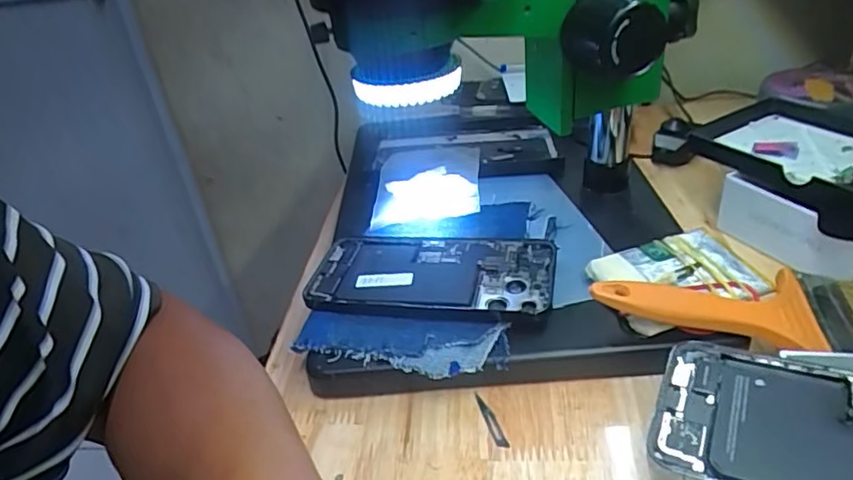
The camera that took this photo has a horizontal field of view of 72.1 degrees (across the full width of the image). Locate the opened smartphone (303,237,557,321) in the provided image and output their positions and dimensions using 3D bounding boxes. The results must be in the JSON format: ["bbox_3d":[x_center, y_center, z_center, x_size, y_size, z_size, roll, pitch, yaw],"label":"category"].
[{"bbox_3d":[0.002,0.022,0.383,0.155,0.013,0.078,1,34,13],"label":"opened smartphone"}]

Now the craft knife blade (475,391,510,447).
[{"bbox_3d":[0.035,0.099,0.321,0.006,0.004,0.040,-20,33,-6],"label":"craft knife blade"}]

